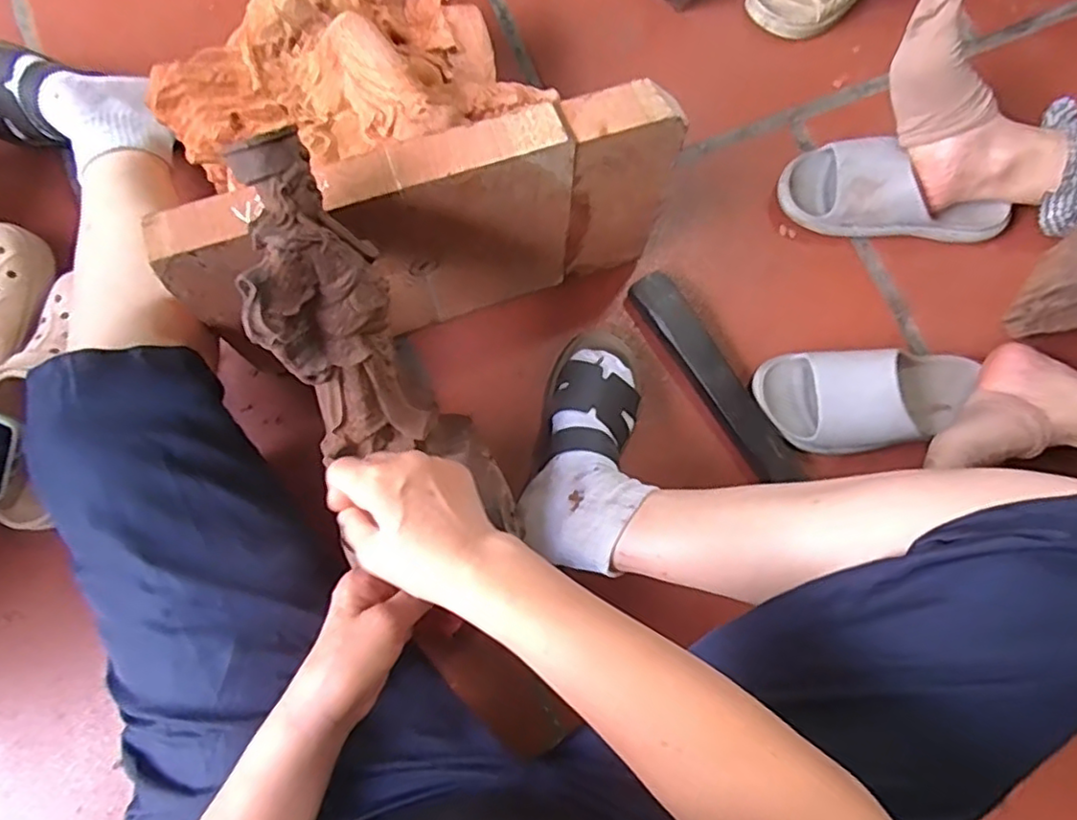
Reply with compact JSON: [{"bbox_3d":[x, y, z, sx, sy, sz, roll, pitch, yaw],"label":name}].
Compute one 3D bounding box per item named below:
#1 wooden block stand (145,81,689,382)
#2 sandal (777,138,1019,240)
[{"bbox_3d":[-0.084,-0.152,0.576,0.413,0.220,0.064,-19,80,-6],"label":"wooden block stand"},{"bbox_3d":[0.393,-0.242,0.696,0.251,0.054,0.094,4,78,-1],"label":"sandal"}]

